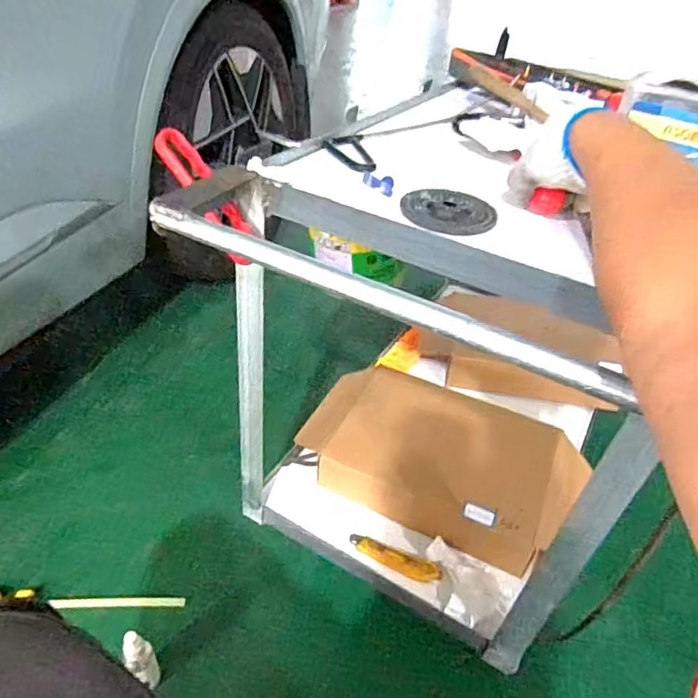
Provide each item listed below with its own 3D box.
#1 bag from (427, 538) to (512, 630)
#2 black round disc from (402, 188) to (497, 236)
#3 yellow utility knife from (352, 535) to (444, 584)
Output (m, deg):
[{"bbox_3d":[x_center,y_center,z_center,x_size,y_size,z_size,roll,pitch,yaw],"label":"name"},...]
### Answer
[{"bbox_3d":[0.177,0.345,0.810,0.082,0.035,0.127,-8,39,-14],"label":"bag"},{"bbox_3d":[0.101,-0.142,0.557,0.091,0.010,0.091,2,37,-1],"label":"black round disc"},{"bbox_3d":[0.070,0.321,0.848,0.146,0.014,0.032,19,40,20],"label":"yellow utility knife"}]

